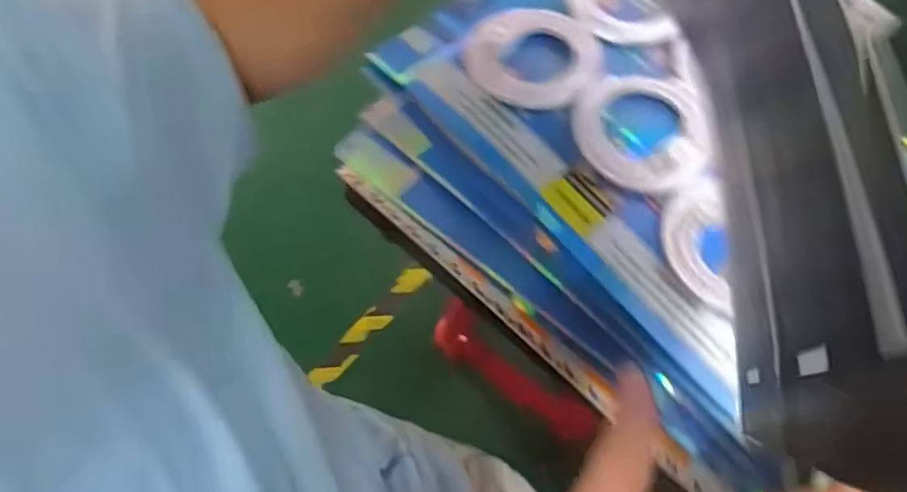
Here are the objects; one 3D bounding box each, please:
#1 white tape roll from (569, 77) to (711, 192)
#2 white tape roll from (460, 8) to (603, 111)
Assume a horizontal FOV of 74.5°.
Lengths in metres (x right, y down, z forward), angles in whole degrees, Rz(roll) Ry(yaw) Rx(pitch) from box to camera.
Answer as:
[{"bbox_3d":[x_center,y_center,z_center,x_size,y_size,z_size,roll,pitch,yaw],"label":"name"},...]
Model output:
[{"bbox_3d":[0.183,-0.114,0.586,0.130,0.019,0.125,1,65,-2],"label":"white tape roll"},{"bbox_3d":[0.080,-0.198,0.623,0.132,0.033,0.128,1,65,-2],"label":"white tape roll"}]

